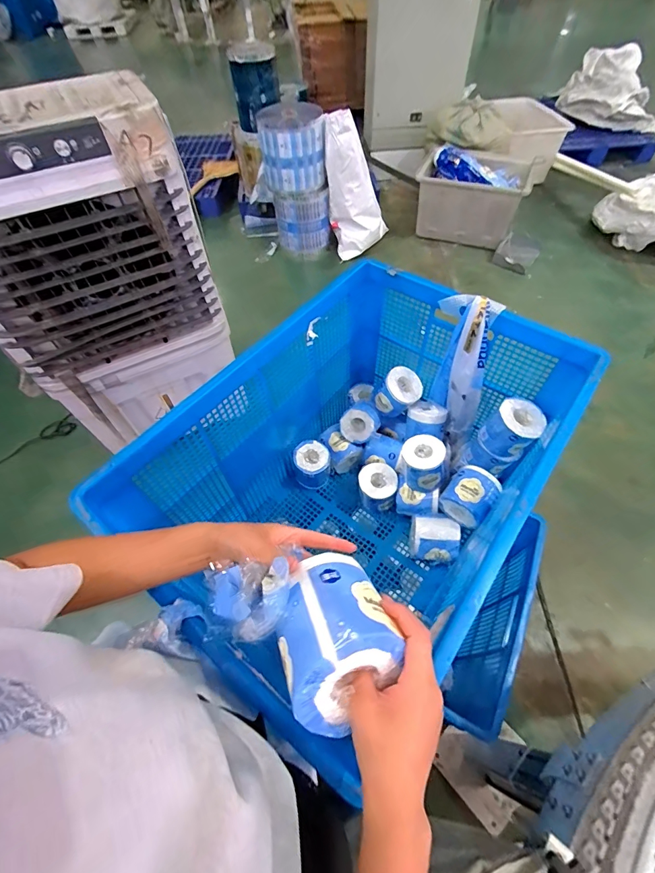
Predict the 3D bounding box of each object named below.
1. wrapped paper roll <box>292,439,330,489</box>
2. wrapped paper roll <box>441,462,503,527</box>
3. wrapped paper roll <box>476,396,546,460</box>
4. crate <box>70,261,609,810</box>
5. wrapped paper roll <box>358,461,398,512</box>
[{"bbox_3d":[-0.044,0.082,1.094,0.103,0.110,0.097,-6,56,-2],"label":"wrapped paper roll"},{"bbox_3d":[0.342,0.138,0.900,0.104,0.086,0.119,39,65,24],"label":"wrapped paper roll"},{"bbox_3d":[0.429,-0.020,0.871,0.106,0.111,0.106,-35,62,-20],"label":"wrapped paper roll"},{"bbox_3d":[0.068,0.111,0.854,0.555,0.508,0.785,34,63,22],"label":"crate"},{"bbox_3d":[0.136,0.139,1.047,0.101,0.091,0.109,-6,56,-2],"label":"wrapped paper roll"}]

